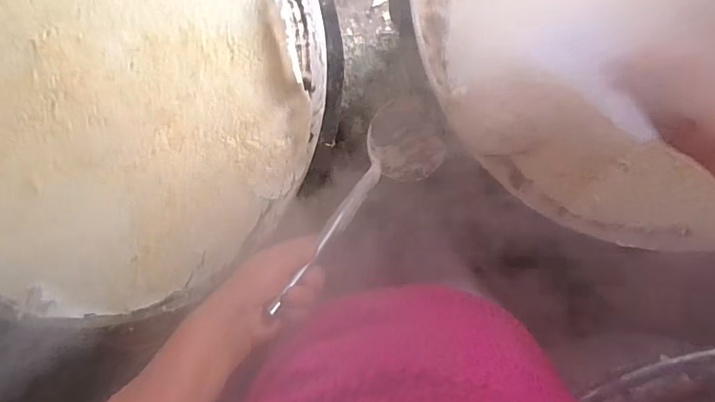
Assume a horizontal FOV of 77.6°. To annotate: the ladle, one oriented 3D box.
[{"bbox_3d":[0.003,-0.005,0.514,0.102,0.062,0.325,44,50,-3],"label":"ladle"}]

